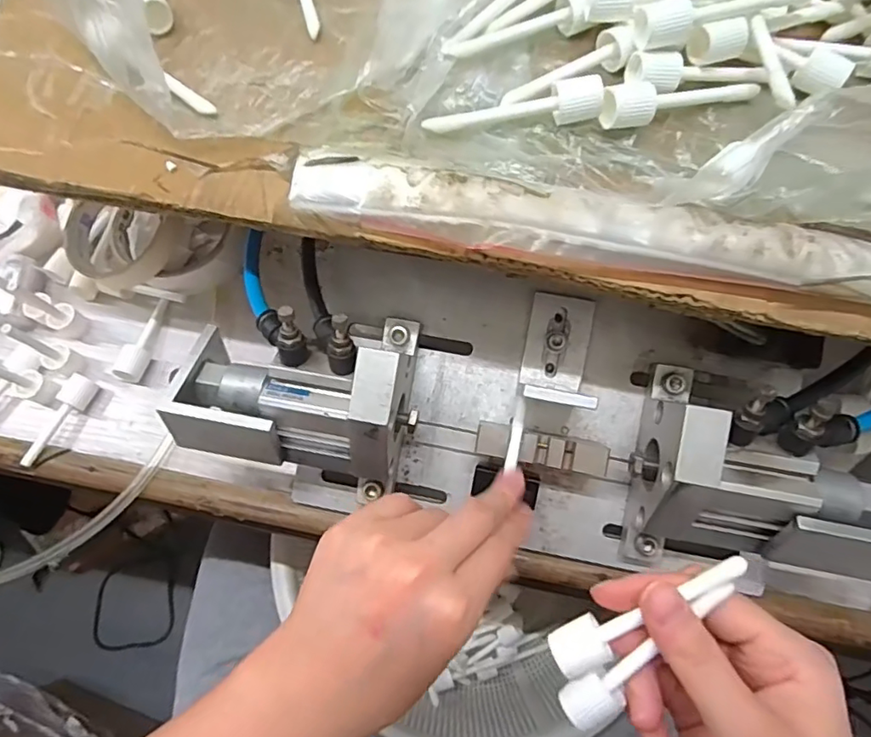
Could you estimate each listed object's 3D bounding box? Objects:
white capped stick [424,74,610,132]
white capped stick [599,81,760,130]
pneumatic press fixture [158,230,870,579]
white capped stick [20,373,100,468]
[{"bbox_3d":[0.036,-0.121,0.255,0.080,0.016,0.014,-1,72,1],"label":"white capped stick"},{"bbox_3d":[0.115,-0.126,0.261,0.081,0.016,0.016,-14,71,-16],"label":"white capped stick"},{"bbox_3d":[0.051,0.021,0.312,0.359,0.109,0.136,10,72,5],"label":"pneumatic press fixture"},{"bbox_3d":[-0.250,0.034,0.366,0.015,0.012,0.065,25,74,10],"label":"white capped stick"}]

